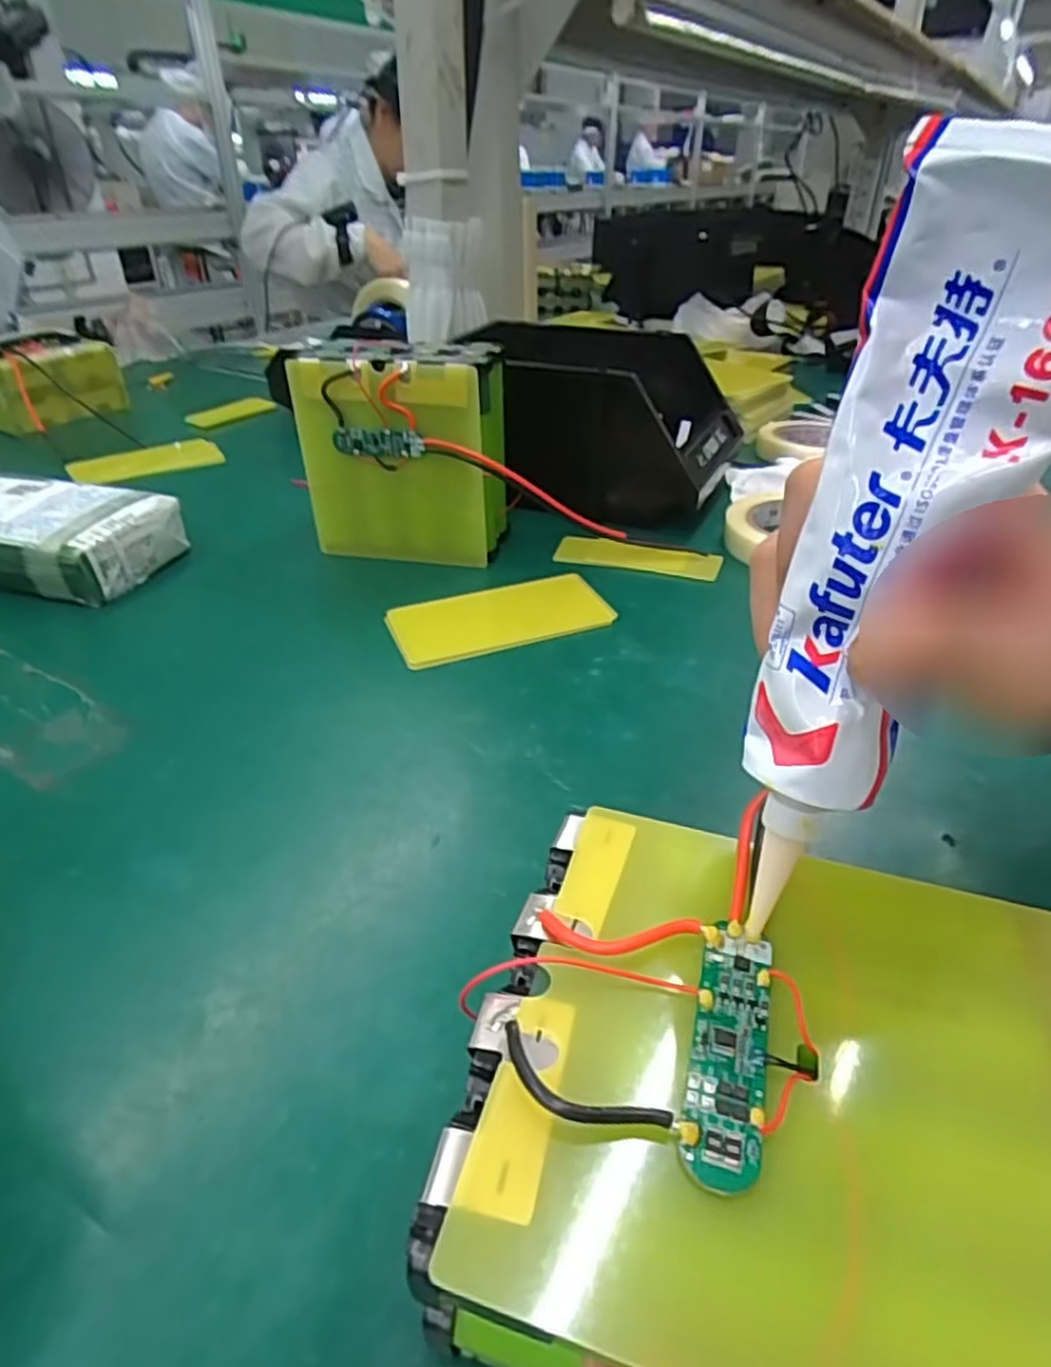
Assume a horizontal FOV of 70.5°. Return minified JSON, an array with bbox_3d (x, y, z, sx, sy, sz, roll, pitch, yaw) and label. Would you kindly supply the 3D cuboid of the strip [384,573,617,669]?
[{"bbox_3d":[-0.016,-0.045,0.490,0.141,0.008,0.074,-14,38,-16],"label":"strip"}]

